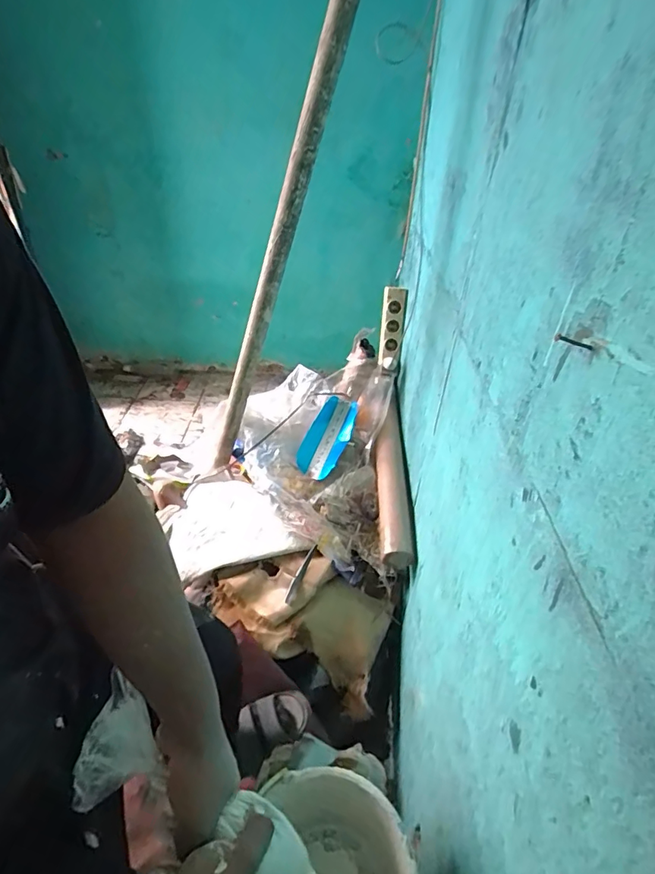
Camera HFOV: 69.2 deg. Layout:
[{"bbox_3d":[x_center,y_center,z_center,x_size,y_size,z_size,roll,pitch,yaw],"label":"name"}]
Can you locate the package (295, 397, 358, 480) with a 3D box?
[{"bbox_3d":[-0.002,0.000,1.283,0.122,0.030,0.240,18,66,19],"label":"package"}]

